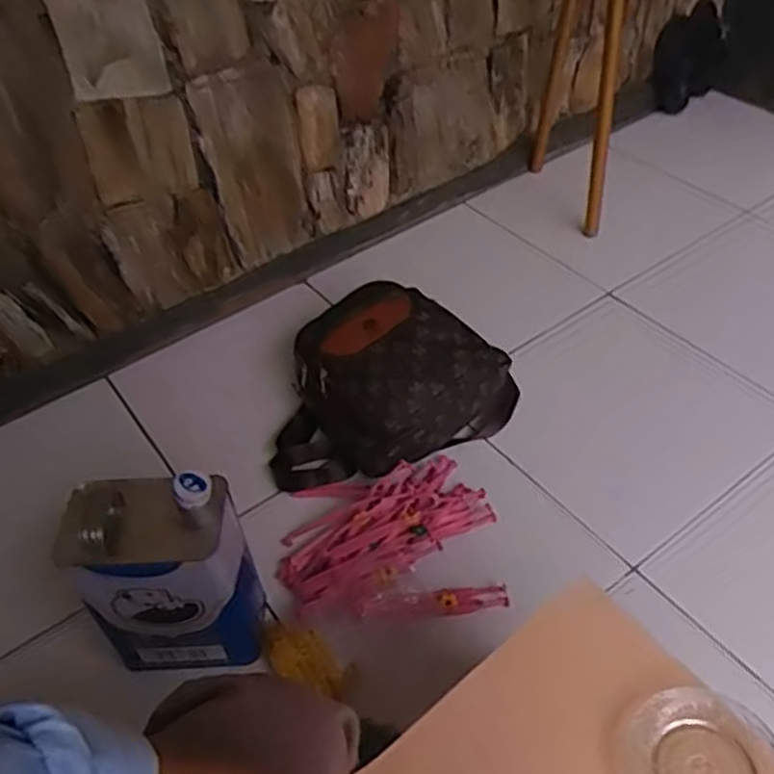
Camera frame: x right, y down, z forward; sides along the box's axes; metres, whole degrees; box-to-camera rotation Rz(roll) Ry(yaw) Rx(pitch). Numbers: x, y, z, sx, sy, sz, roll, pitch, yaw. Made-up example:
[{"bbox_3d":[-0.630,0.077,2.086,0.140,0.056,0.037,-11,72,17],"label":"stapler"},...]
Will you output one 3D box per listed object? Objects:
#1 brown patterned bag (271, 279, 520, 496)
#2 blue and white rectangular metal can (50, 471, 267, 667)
[{"bbox_3d":[-0.016,-0.014,1.107,0.368,0.149,0.259,-26,49,-20],"label":"brown patterned bag"},{"bbox_3d":[-0.242,0.216,0.849,0.168,0.275,0.112,-8,45,-4],"label":"blue and white rectangular metal can"}]

